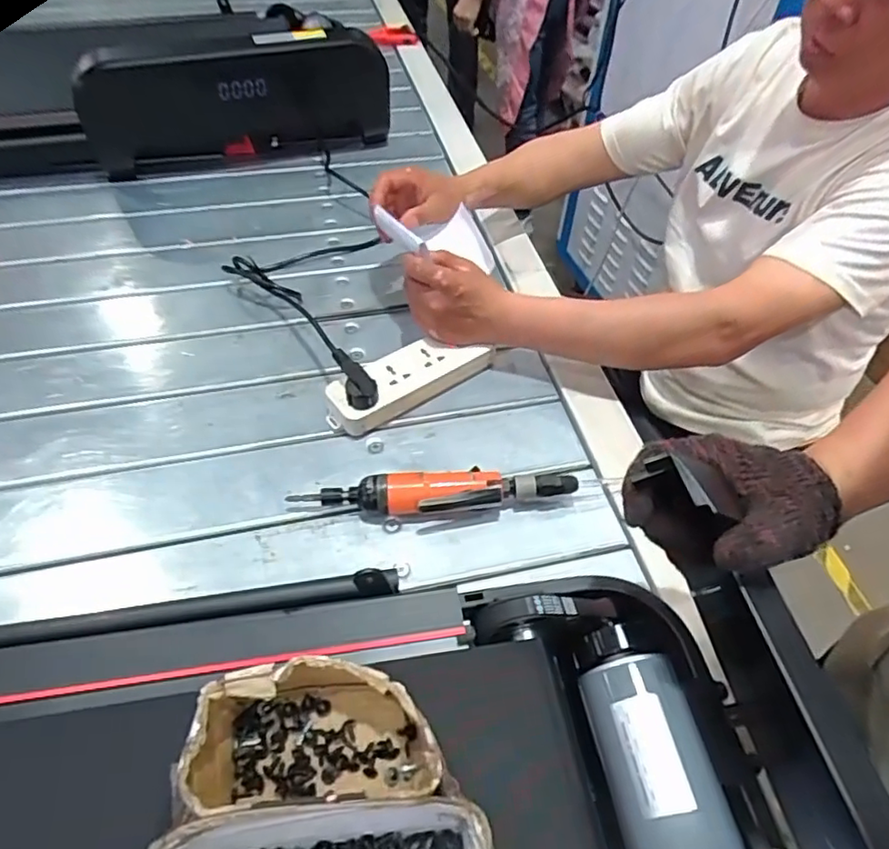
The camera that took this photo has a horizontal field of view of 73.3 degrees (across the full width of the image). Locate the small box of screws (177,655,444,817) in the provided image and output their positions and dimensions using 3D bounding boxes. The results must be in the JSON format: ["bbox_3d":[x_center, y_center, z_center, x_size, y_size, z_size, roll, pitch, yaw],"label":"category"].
[{"bbox_3d":[-0.078,0.198,0.375,0.141,0.073,0.075,-2,51,-5],"label":"small box of screws"}]

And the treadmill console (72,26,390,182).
[{"bbox_3d":[-0.311,-0.490,0.928,0.467,0.218,0.089,-12,75,-14],"label":"treadmill console"}]

